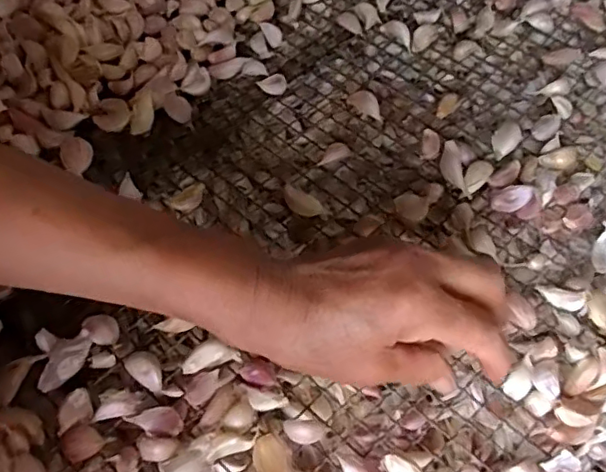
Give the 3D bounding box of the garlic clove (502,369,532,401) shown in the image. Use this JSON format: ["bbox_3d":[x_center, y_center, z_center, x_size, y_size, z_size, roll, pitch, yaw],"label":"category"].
[{"bbox_3d":[0.121,0.084,0.325,0.012,0.007,0.015,38,69,18],"label":"garlic clove"}]

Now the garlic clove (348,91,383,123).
[{"bbox_3d":[0.048,-0.096,0.433,0.015,0.011,0.030,-34,68,-10],"label":"garlic clove"}]

